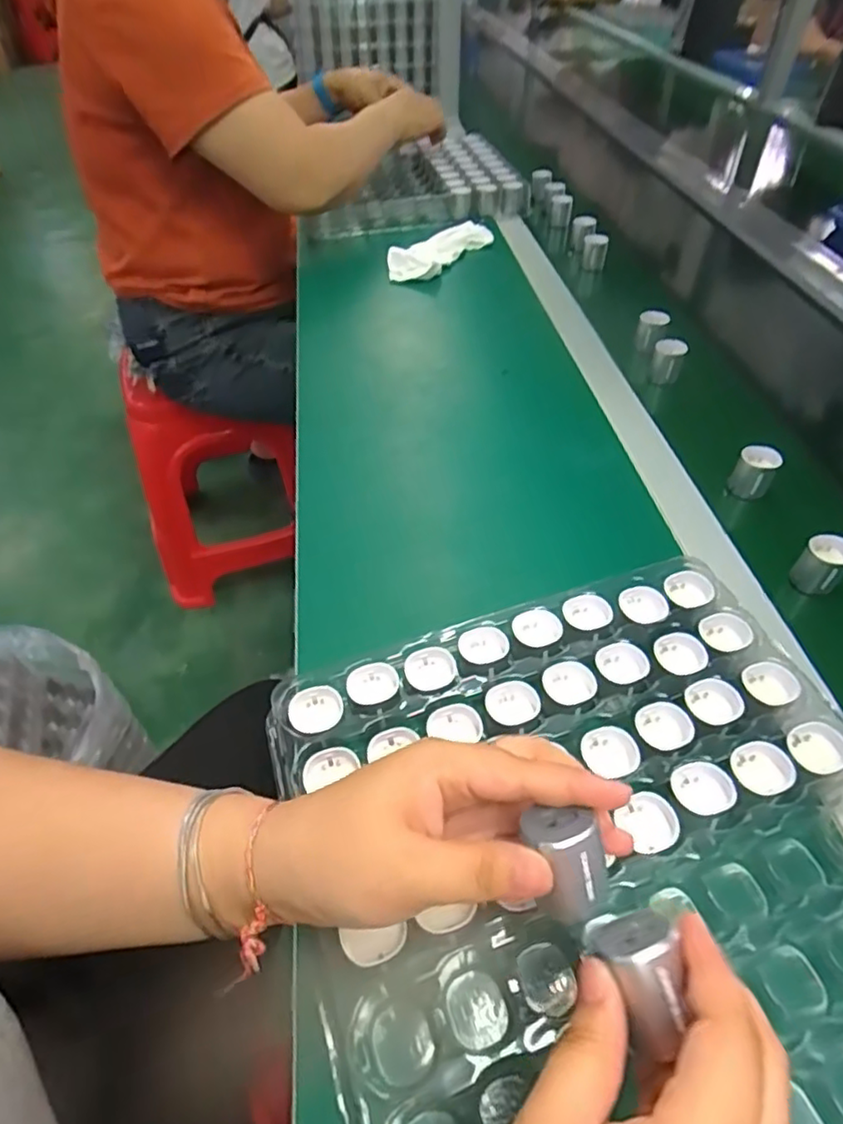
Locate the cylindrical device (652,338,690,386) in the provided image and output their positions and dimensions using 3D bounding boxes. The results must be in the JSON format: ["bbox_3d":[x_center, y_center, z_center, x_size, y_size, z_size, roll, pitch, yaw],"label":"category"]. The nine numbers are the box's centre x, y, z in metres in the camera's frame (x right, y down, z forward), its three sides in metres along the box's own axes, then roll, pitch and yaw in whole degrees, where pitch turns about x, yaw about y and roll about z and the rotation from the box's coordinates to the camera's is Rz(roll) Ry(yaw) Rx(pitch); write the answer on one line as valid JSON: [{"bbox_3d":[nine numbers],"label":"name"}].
[{"bbox_3d":[0.254,-0.206,0.638,0.030,0.041,0.025,16,51,15],"label":"cylindrical device"}]

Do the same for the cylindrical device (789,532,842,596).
[{"bbox_3d":[0.295,0.002,0.455,0.030,0.042,0.024,29,56,24],"label":"cylindrical device"}]

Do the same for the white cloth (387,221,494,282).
[{"bbox_3d":[0.027,-0.424,0.835,0.068,0.023,0.190,29,56,24],"label":"white cloth"}]

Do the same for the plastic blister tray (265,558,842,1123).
[{"bbox_3d":[0.103,0.169,0.303,0.295,0.053,0.336,-16,50,-12],"label":"plastic blister tray"}]

